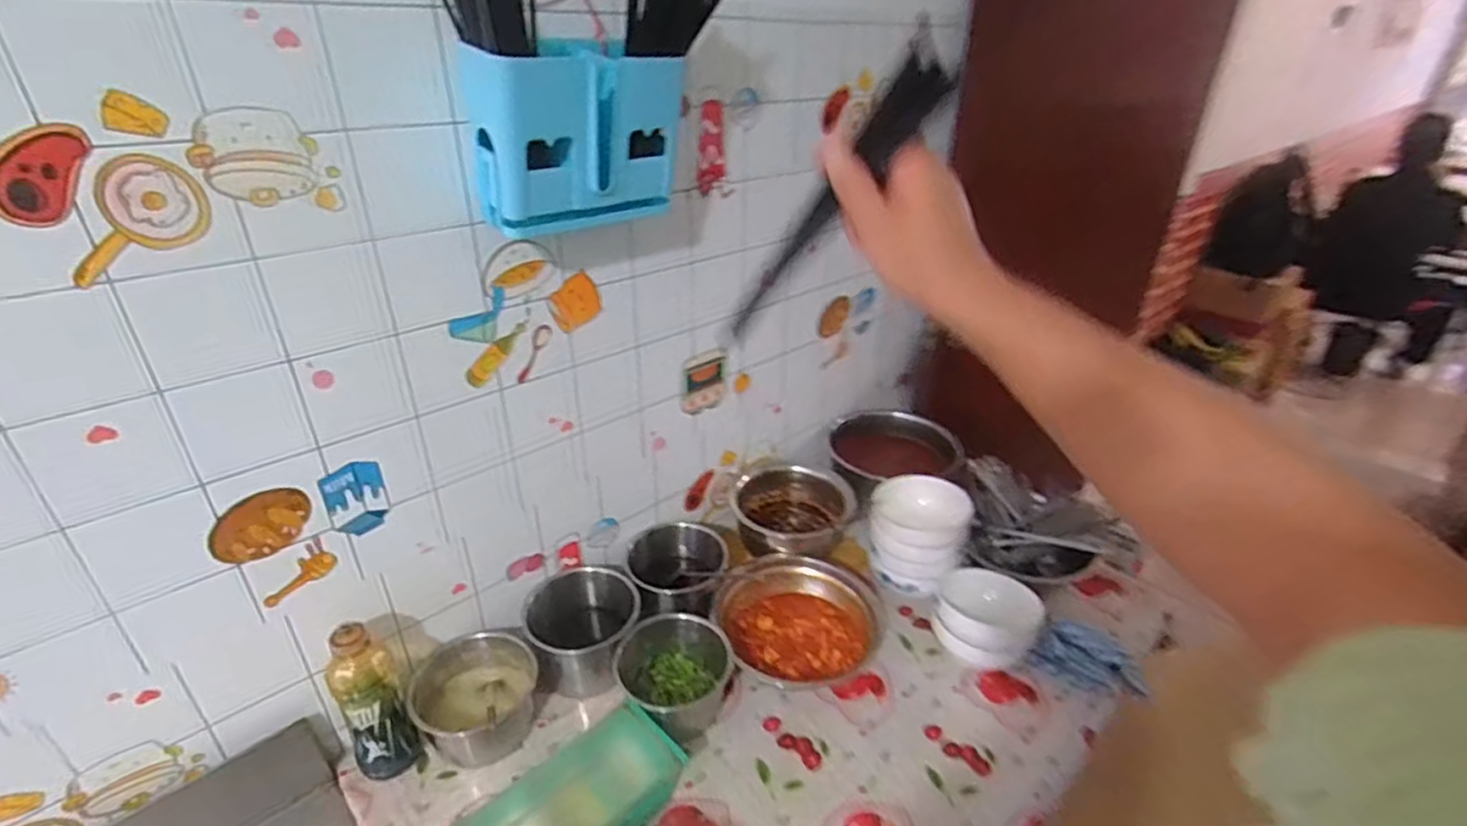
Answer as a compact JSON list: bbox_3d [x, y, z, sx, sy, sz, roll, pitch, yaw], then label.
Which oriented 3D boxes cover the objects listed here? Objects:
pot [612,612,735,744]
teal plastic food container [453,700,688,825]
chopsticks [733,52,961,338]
[{"bbox_3d":[-0.080,0.346,0.912,0.153,0.104,0.144,1,29,-1],"label":"pot"},{"bbox_3d":[-0.192,0.457,0.730,0.323,0.081,0.136,-21,36,-35],"label":"teal plastic food container"},{"bbox_3d":[0.053,-0.121,0.423,0.012,0.218,0.026,-29,77,-43],"label":"chopsticks"}]

